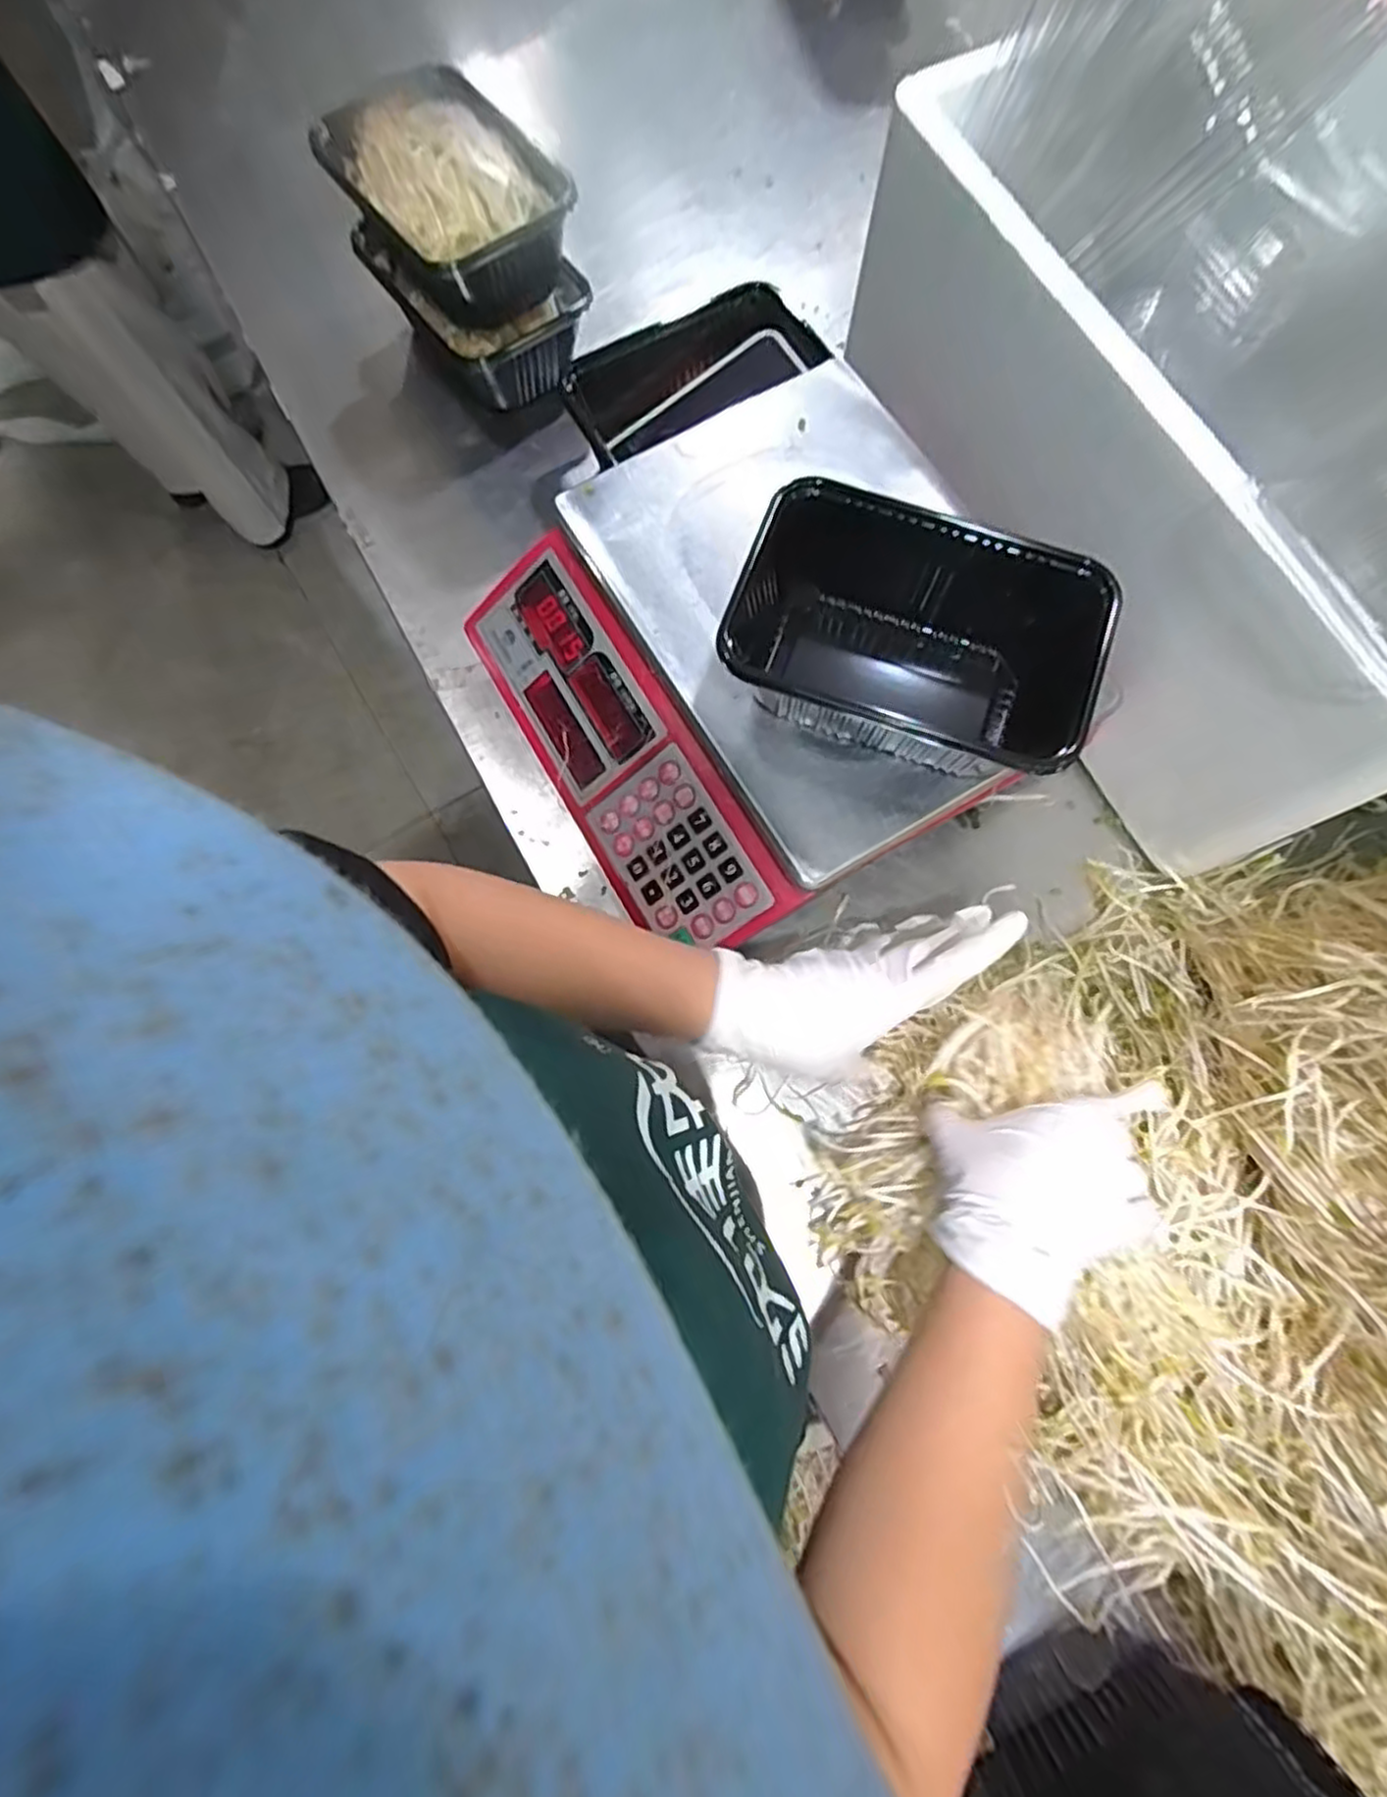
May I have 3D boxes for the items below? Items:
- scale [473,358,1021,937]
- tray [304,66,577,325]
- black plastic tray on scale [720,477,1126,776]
[{"bbox_3d":[0.041,-0.143,0.481,0.285,0.108,0.291,-30,77,-7],"label":"scale"},{"bbox_3d":[-0.173,-0.491,0.530,0.116,0.072,0.178,-34,78,-8],"label":"tray"},{"bbox_3d":[0.117,-0.138,0.398,0.207,0.068,0.105,19,77,5],"label":"black plastic tray on scale"}]

